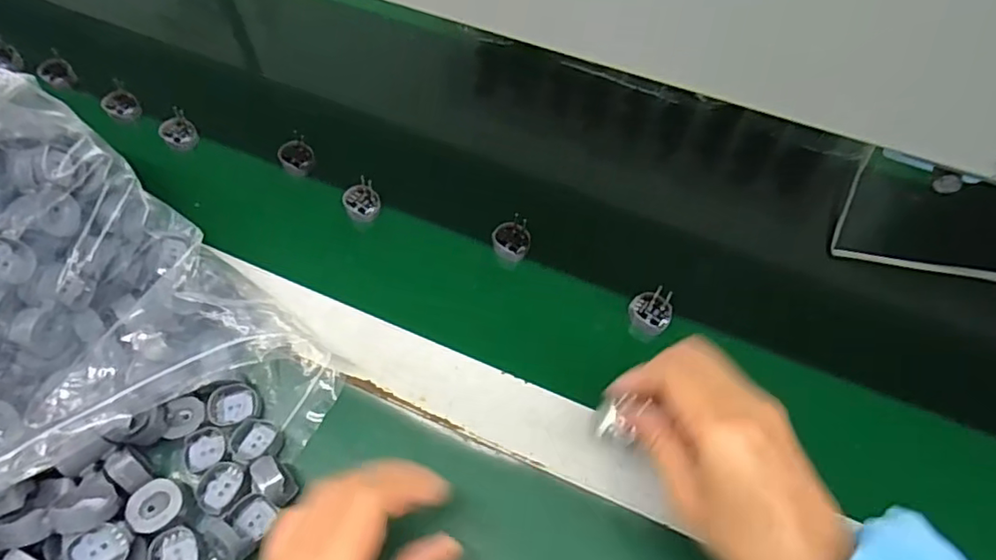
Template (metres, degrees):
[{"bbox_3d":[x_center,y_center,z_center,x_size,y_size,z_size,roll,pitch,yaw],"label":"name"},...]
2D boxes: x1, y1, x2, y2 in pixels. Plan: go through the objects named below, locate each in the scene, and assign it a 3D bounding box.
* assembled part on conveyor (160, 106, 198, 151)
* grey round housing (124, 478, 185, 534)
[{"bbox_3d":[-0.271,-0.126,0.498,0.026,0.017,0.033,-32,65,-18],"label":"assembled part on conveyor"},{"bbox_3d":[-0.189,0.124,0.323,0.026,0.009,0.025,6,70,-17],"label":"grey round housing"}]

